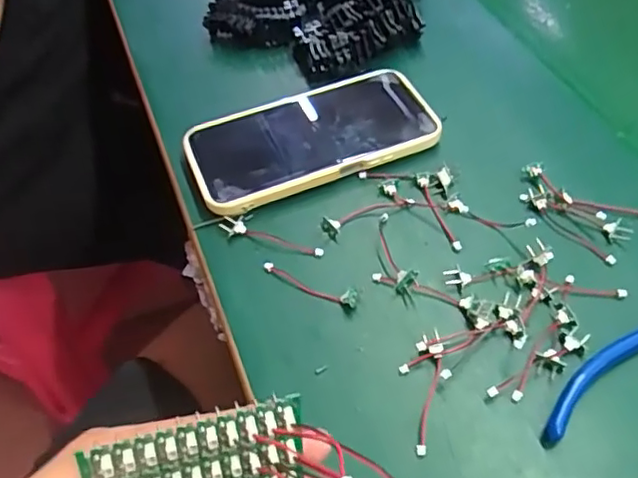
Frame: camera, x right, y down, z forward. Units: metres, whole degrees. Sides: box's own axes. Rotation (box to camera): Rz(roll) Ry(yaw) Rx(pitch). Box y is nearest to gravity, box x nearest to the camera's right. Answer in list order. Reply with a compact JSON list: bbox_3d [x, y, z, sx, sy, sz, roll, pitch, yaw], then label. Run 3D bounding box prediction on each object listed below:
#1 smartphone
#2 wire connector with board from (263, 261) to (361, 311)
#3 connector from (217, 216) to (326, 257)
[{"bbox_3d":[-0.005,-0.073,0.421,0.170,0.014,0.084,-19,55,-13],"label":"smartphone"},{"bbox_3d":[-0.006,0.027,0.358,0.061,0.007,0.011,19,56,15],"label":"wire connector with board"},{"bbox_3d":[-0.029,-0.002,0.378,0.067,0.005,0.011,16,55,13],"label":"connector"}]

